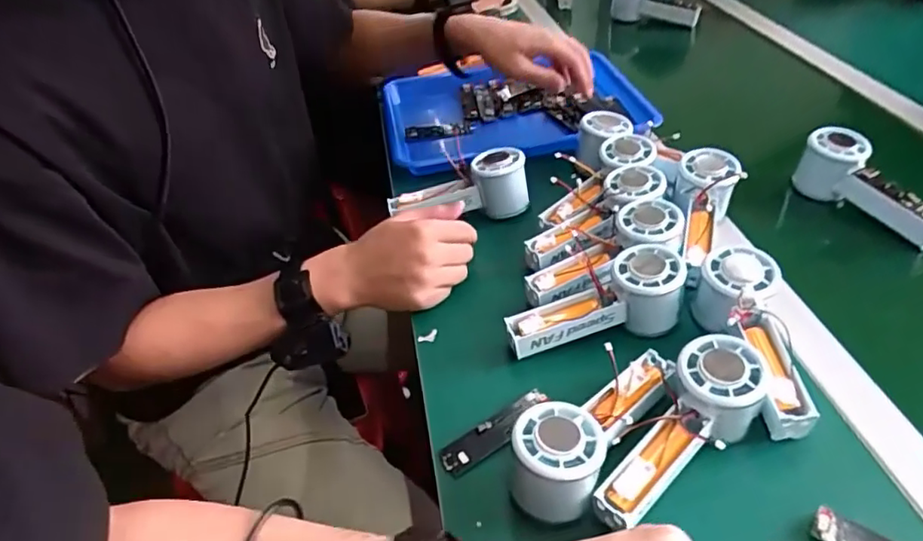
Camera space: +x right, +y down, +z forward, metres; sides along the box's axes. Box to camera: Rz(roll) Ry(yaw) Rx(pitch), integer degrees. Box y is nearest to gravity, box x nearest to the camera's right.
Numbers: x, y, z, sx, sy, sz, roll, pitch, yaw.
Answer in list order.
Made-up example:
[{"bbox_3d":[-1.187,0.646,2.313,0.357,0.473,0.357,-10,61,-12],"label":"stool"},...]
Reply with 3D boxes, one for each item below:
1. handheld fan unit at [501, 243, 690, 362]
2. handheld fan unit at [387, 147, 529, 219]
[{"bbox_3d":[0.113,0.032,0.507,0.152,0.059,0.056,-19,40,2],"label":"handheld fan unit"},{"bbox_3d":[-0.004,-0.090,0.644,0.150,0.058,0.051,-2,39,3],"label":"handheld fan unit"}]

